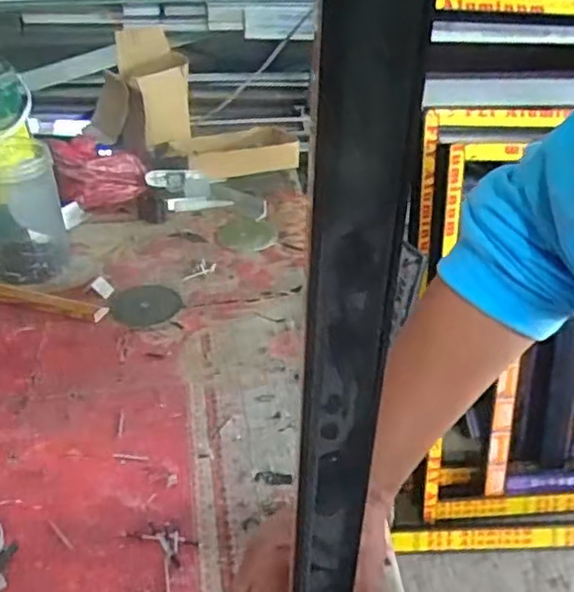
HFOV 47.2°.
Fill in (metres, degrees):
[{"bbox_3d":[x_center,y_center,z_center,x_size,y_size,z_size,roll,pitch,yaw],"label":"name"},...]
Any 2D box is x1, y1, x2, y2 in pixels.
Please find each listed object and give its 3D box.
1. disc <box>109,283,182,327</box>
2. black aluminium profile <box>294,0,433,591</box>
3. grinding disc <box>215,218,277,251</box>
[{"bbox_3d":[-0.178,0.011,0.822,0.085,0.010,0.085,2,35,-1],"label":"disc"},{"bbox_3d":[0.024,0.052,0.304,0.046,0.457,0.017,-17,39,-25],"label":"black aluminium profile"},{"bbox_3d":[-0.059,-0.090,0.957,0.084,0.006,0.090,4,35,2],"label":"grinding disc"}]

